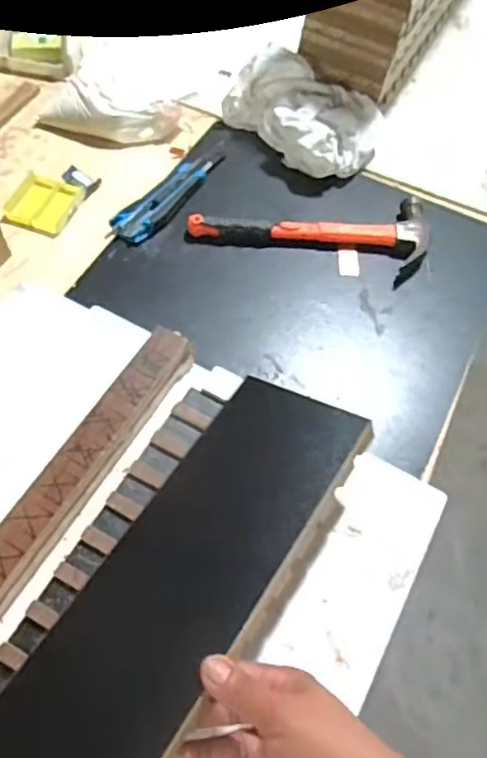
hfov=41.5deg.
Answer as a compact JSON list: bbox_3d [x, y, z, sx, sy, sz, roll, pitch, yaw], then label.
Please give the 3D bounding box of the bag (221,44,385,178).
[{"bbox_3d":[0.079,-0.315,0.743,0.166,0.079,0.122,41,64,19],"label":"bag"}]

